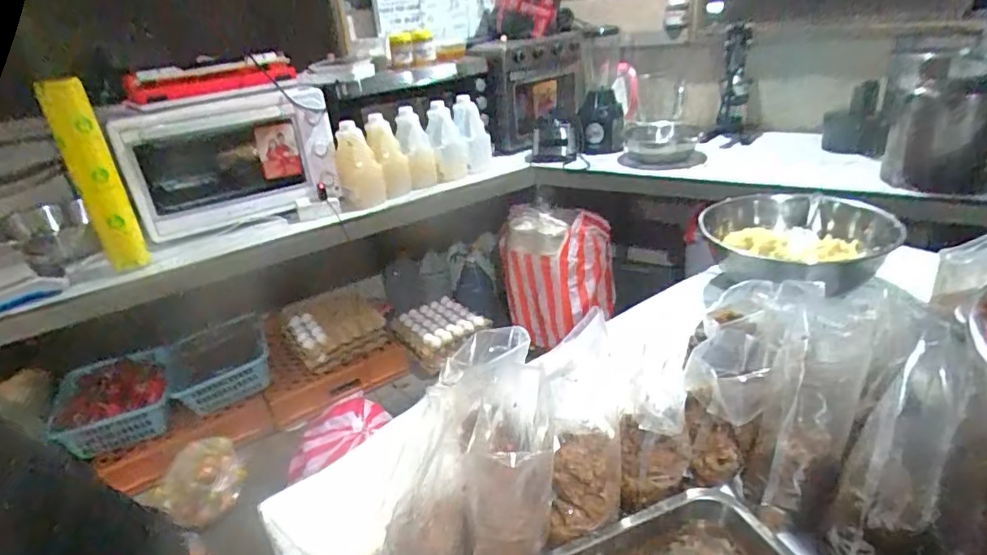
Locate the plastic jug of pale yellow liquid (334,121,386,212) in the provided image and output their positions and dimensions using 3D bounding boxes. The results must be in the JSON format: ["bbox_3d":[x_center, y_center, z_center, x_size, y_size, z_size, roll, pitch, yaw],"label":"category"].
[{"bbox_3d":[-0.420,-0.340,1.720,0.140,0.240,0.088,-13,27,-12],"label":"plastic jug of pale yellow liquid"}]

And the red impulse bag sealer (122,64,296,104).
[{"bbox_3d":[-0.808,-0.573,1.620,0.438,0.067,0.071,-21,30,-27],"label":"red impulse bag sealer"}]

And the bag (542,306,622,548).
[{"bbox_3d":[0.089,0.156,0.551,0.101,0.216,0.043,-13,10,-33],"label":"bag"}]

